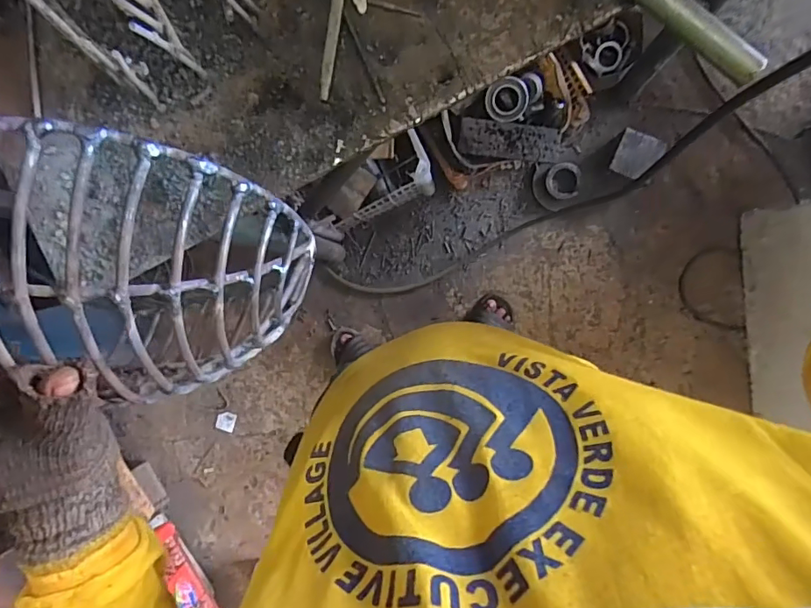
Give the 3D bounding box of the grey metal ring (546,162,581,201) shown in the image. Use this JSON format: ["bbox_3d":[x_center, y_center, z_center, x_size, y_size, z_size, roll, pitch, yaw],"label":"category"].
[{"bbox_3d":[0.375,-0.294,1.220,0.078,0.010,0.083,6,105,22],"label":"grey metal ring"}]

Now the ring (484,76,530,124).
[{"bbox_3d":[0.212,-0.425,1.066,0.087,0.016,0.087,0,110,0],"label":"ring"}]

